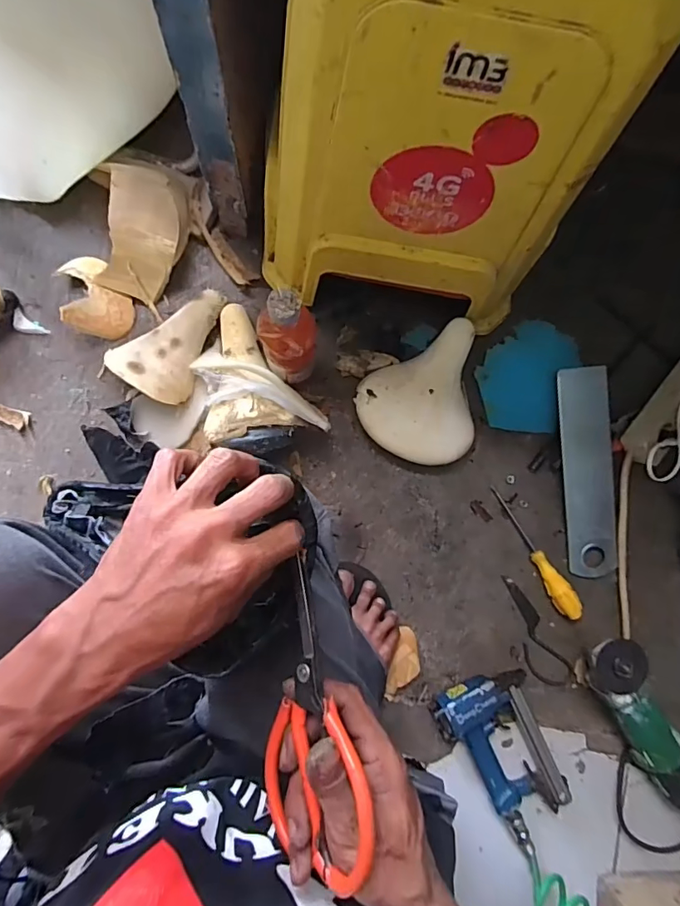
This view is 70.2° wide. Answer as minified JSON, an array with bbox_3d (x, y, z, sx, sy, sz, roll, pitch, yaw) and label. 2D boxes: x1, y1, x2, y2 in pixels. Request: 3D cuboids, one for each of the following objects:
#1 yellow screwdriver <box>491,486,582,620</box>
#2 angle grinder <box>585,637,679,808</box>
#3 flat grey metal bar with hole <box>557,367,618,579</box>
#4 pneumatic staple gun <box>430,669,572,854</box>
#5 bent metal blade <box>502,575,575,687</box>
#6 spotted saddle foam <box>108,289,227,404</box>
[{"bbox_3d":[0.288,0.150,0.709,0.031,0.031,0.220,-34,90,-6],"label":"yellow screwdriver"},{"bbox_3d":[0.424,0.373,0.678,0.071,0.079,0.261,-29,89,-7],"label":"angle grinder"},{"bbox_3d":[0.369,0.029,0.713,0.076,0.012,0.303,-5,95,-1],"label":"flat grey metal bar with hole"},{"bbox_3d":[0.241,0.424,0.681,0.139,0.050,0.247,-29,90,-6],"label":"pneumatic staple gun"},{"bbox_3d":[0.282,0.270,0.718,0.054,0.009,0.183,-32,90,-6],"label":"bent metal blade"},{"bbox_3d":[-0.249,-0.163,0.678,0.121,0.050,0.175,17,85,-4],"label":"spotted saddle foam"}]

